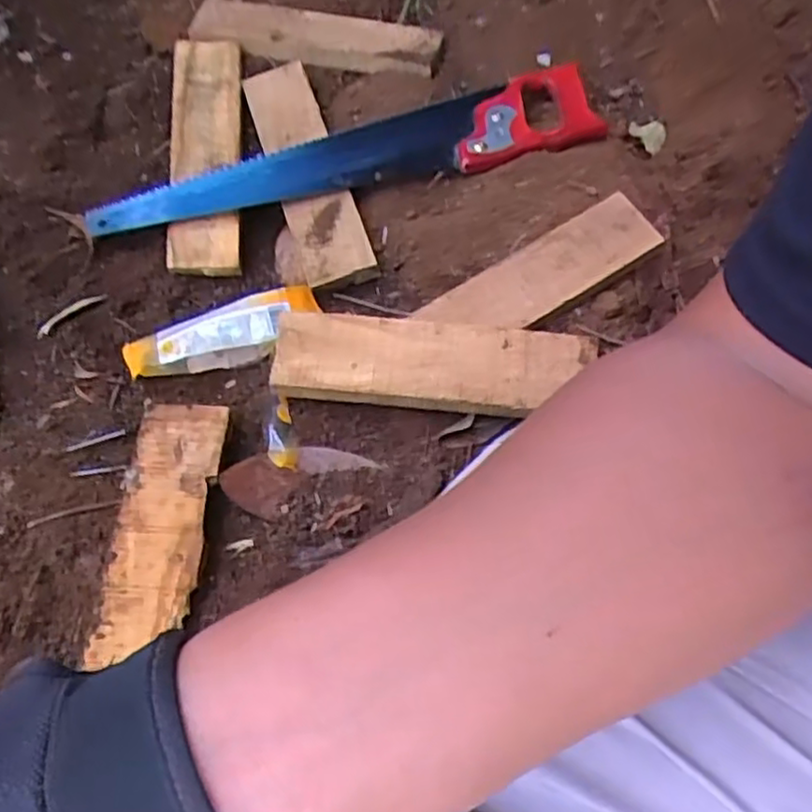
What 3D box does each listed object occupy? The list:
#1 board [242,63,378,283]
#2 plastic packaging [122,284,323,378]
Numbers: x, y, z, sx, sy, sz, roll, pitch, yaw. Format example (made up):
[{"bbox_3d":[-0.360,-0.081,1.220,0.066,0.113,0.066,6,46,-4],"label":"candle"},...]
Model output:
[{"bbox_3d":[-0.095,-0.224,0.685,0.064,0.017,0.265,-20,69,-2],"label":"board"},{"bbox_3d":[-0.154,-0.061,0.600,0.161,0.032,0.045,-12,55,-11],"label":"plastic packaging"}]

